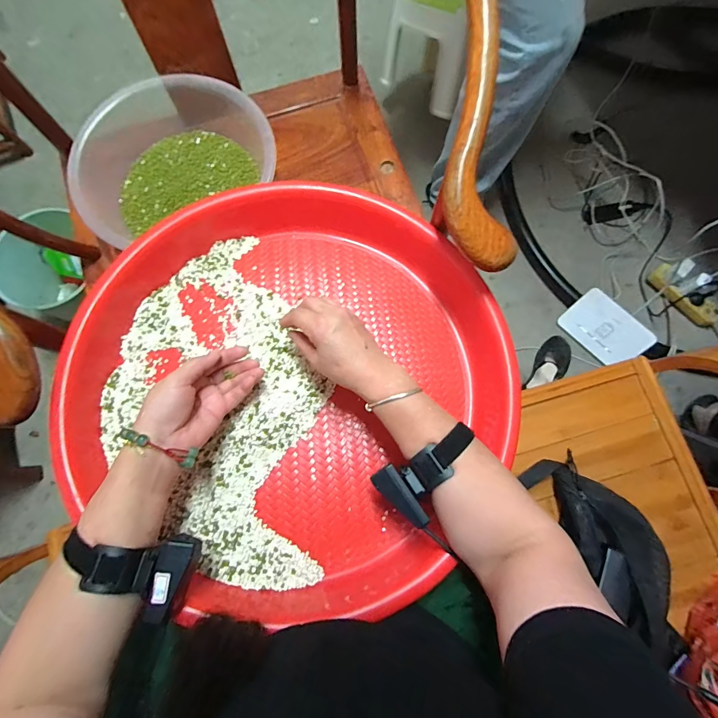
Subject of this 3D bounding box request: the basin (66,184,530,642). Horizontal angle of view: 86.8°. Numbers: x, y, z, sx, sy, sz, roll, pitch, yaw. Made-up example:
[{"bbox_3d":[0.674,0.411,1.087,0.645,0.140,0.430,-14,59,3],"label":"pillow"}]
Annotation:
[{"bbox_3d":[-0.075,0.021,0.476,0.483,0.075,0.478,0,77,-1],"label":"basin"}]

